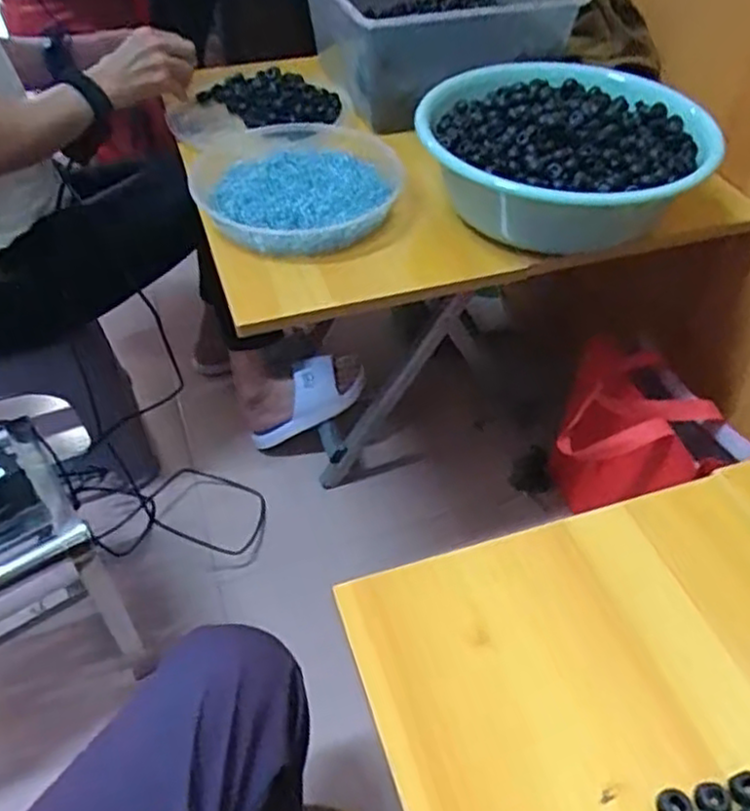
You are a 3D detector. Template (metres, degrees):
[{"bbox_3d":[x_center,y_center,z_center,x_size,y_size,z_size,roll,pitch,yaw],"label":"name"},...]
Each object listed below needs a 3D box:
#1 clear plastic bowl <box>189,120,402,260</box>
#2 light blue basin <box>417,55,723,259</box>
[{"bbox_3d":[-0.088,-0.255,0.828,0.226,0.055,0.256,-11,47,-8],"label":"clear plastic bowl"},{"bbox_3d":[0.194,-0.255,0.777,0.294,0.127,0.246,11,48,12],"label":"light blue basin"}]

